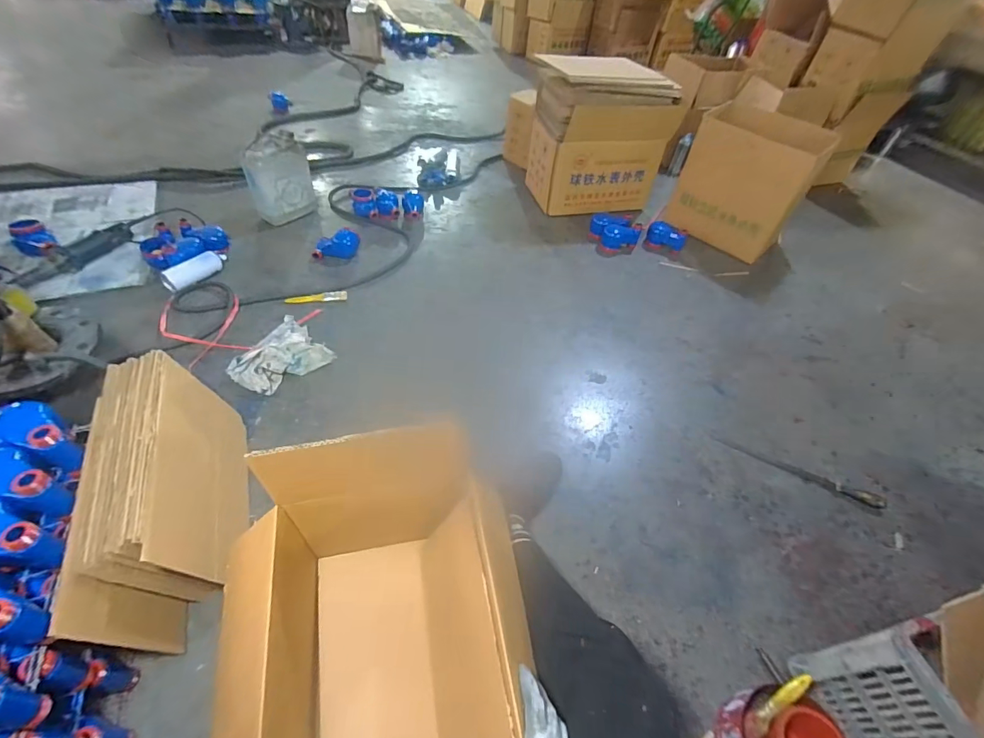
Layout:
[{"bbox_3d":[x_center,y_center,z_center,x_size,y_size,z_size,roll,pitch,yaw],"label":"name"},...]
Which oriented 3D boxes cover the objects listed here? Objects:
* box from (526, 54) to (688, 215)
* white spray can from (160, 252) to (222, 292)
[{"bbox_3d":[0.410,-0.895,1.683,0.454,0.486,0.295,-11,50,-17],"label":"box"},{"bbox_3d":[-0.877,-0.288,1.269,0.072,0.055,0.169,33,52,21],"label":"white spray can"}]

